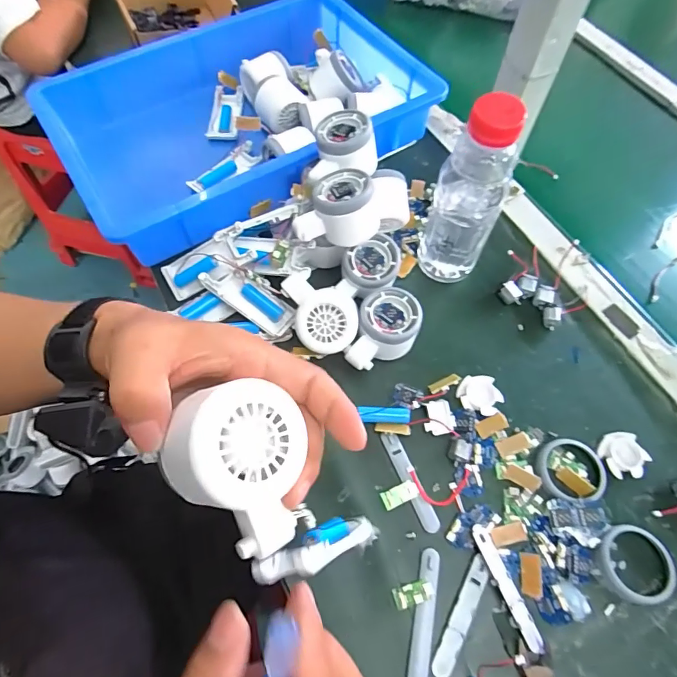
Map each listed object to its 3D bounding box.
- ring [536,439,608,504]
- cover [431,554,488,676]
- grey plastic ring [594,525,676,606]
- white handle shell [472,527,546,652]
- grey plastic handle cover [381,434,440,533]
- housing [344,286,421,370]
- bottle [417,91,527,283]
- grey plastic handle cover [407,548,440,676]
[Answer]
[{"bbox_3d":[0.212,0.119,0.394,0.059,0.007,0.056,0,64,0],"label":"ring"},{"bbox_3d":[0.098,0.220,0.345,0.015,0.004,0.090,29,67,13],"label":"cover"},{"bbox_3d":[0.246,0.186,0.359,0.058,0.013,0.057,0,64,0],"label":"grey plastic ring"},{"bbox_3d":[0.136,0.200,0.353,0.014,0.006,0.095,-21,66,-10],"label":"white handle shell"},{"bbox_3d":[0.065,0.128,0.392,0.016,0.004,0.091,-22,66,-11],"label":"grey plastic handle cover"},{"bbox_3d":[0.046,-0.004,0.432,0.059,0.050,0.078,15,65,7],"label":"housing"},{"bbox_3d":[0.122,-0.132,0.408,0.060,0.186,0.053,14,65,6],"label":"bottle"},{"bbox_3d":[0.068,0.219,0.344,0.014,0.004,0.095,12,65,5],"label":"grey plastic handle cover"}]

